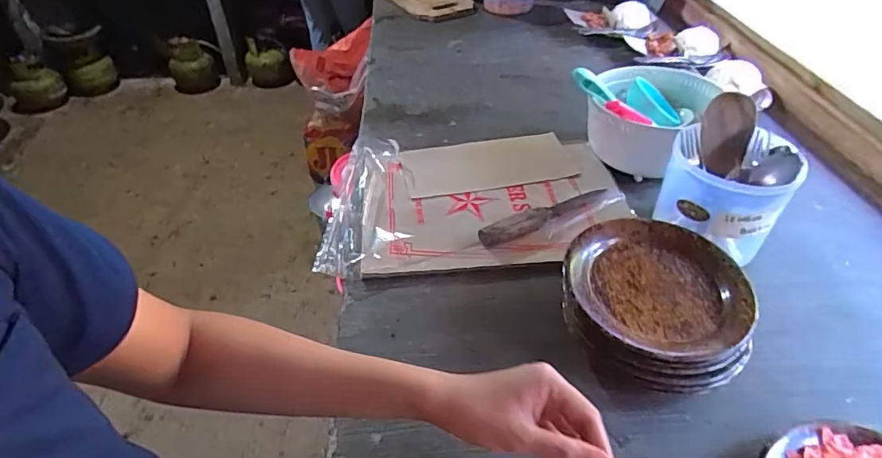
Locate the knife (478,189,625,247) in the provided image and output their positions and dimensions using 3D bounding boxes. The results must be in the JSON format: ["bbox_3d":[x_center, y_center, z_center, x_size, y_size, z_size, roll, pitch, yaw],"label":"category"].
[{"bbox_3d":[0.157,-0.020,0.702,0.227,0.029,0.034,-18,45,-17],"label":"knife"}]

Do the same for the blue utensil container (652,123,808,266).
[{"bbox_3d":[0.349,-0.038,0.633,0.131,0.141,0.123,9,44,11],"label":"blue utensil container"}]

